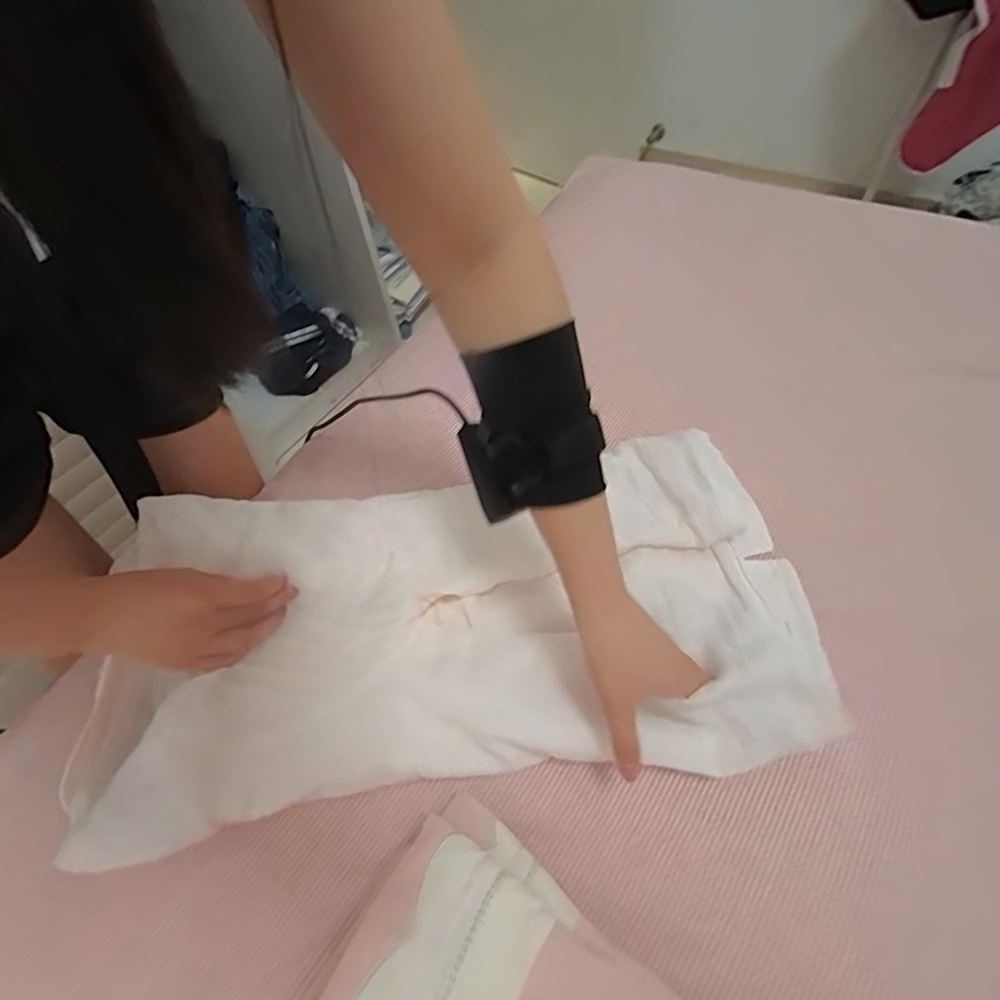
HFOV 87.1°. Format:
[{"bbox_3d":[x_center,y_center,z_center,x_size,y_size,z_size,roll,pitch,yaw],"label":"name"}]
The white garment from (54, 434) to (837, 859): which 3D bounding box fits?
[{"bbox_3d":[-0.039,0.088,0.431,0.566,0.071,0.283,-7,55,1],"label":"white garment"}]

